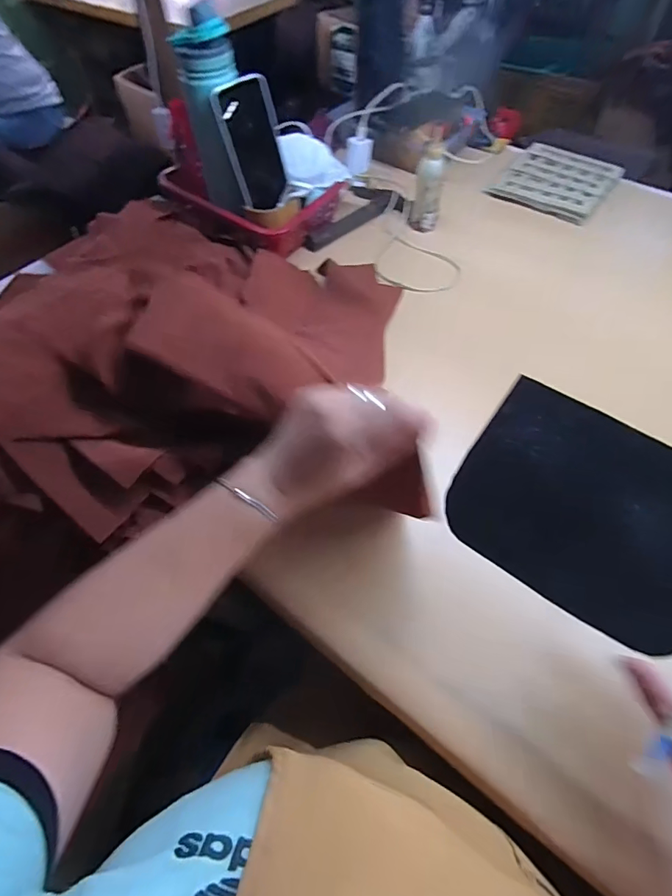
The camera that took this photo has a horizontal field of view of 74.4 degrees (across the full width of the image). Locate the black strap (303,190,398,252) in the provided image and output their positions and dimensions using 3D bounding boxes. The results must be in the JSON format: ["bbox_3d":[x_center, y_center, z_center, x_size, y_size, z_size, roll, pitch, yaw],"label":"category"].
[{"bbox_3d":[0.027,-0.379,0.736,0.190,0.015,0.037,-35,64,-17],"label":"black strap"}]

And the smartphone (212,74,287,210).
[{"bbox_3d":[-0.113,-0.427,0.629,0.085,0.149,0.011,-33,48,-18],"label":"smartphone"}]

